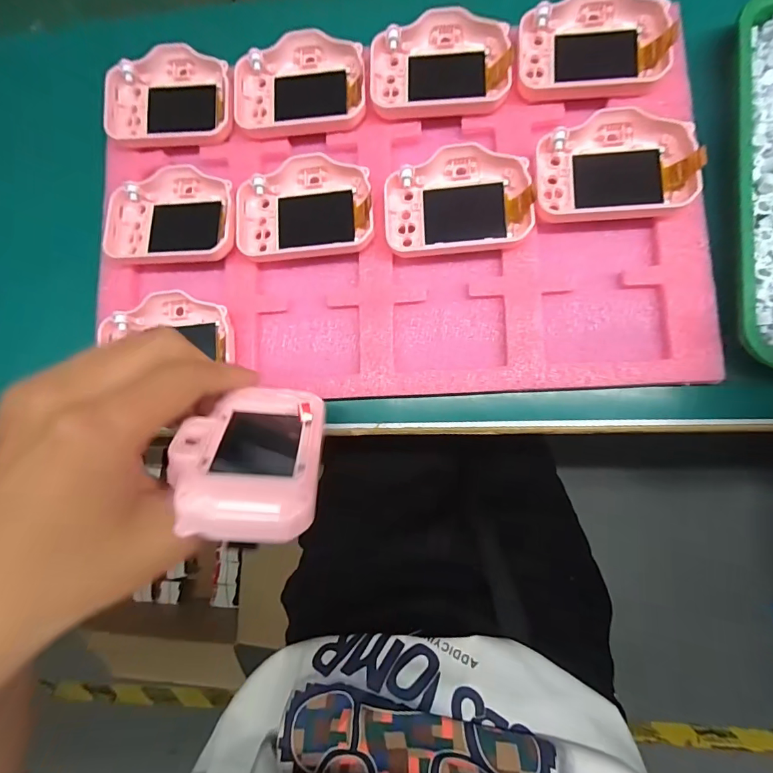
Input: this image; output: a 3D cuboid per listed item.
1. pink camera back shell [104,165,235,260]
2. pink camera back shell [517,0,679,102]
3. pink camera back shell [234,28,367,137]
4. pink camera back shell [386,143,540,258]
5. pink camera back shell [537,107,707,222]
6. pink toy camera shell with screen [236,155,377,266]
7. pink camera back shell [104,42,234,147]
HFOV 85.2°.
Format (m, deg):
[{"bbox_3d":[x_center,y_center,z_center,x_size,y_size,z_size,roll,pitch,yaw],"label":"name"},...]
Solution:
[{"bbox_3d":[-0.134,-0.109,0.268,0.085,0.017,0.060,4,85,8],"label":"pink camera back shell"},{"bbox_3d":[0.121,-0.203,0.246,0.081,0.011,0.060,5,85,8],"label":"pink camera back shell"},{"bbox_3d":[-0.055,-0.194,0.267,0.084,0.012,0.058,-3,84,7],"label":"pink camera back shell"},{"bbox_3d":[0.041,-0.109,0.248,0.082,0.015,0.058,-4,84,7],"label":"pink camera back shell"},{"bbox_3d":[0.129,-0.124,0.238,0.080,0.015,0.059,2,85,7],"label":"pink camera back shell"},{"bbox_3d":[-0.050,-0.111,0.260,0.081,0.014,0.059,-1,84,7],"label":"pink toy camera shell with screen"},{"bbox_3d":[-0.143,-0.192,0.277,0.083,0.014,0.059,2,85,7],"label":"pink camera back shell"}]

